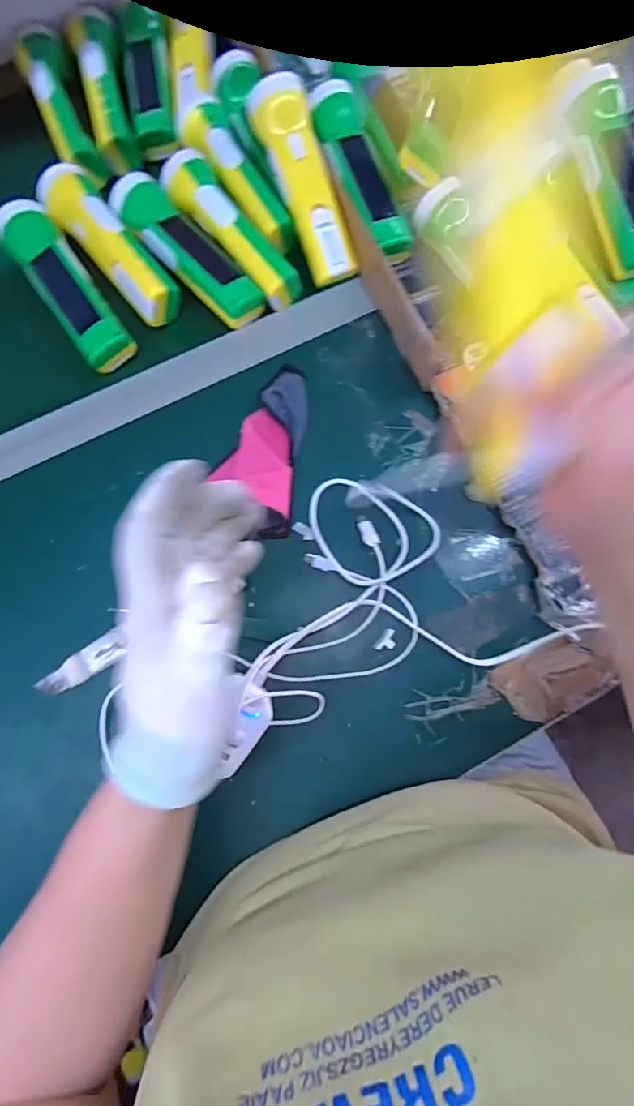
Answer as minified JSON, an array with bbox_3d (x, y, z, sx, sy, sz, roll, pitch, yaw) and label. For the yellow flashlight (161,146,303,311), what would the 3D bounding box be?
[{"bbox_3d":[-0.083,-0.310,0.477,0.049,0.037,0.178,-39,81,-8],"label":"yellow flashlight"}]

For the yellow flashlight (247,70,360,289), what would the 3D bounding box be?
[{"bbox_3d":[-0.011,-0.340,0.461,0.042,0.036,0.179,-22,96,-5],"label":"yellow flashlight"}]

